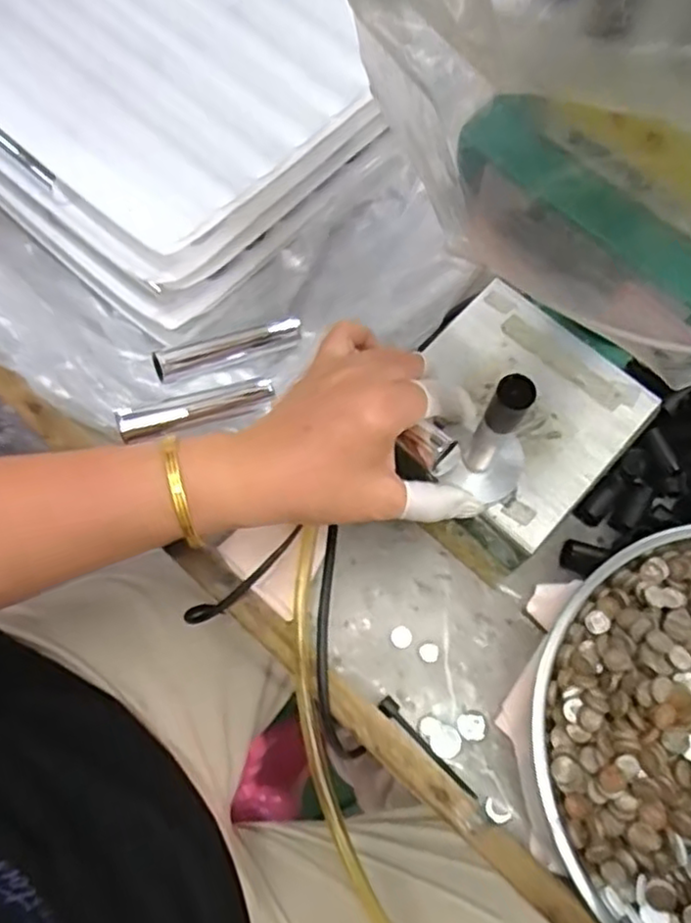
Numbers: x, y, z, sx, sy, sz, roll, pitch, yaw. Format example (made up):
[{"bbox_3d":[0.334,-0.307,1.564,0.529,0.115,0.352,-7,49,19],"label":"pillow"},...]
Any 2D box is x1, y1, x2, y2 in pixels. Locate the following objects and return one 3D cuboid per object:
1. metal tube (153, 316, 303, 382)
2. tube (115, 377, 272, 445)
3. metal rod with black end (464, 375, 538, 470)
[{"bbox_3d":[-0.070,-0.071,0.420,0.095,0.016,0.013,-21,72,-23],"label":"metal tube"},{"bbox_3d":[-0.087,-0.031,0.402,0.090,0.014,0.016,-16,72,-23],"label":"tube"},{"bbox_3d":[0.070,-0.012,0.330,0.015,0.105,0.016,29,74,9],"label":"metal rod with black end"}]

